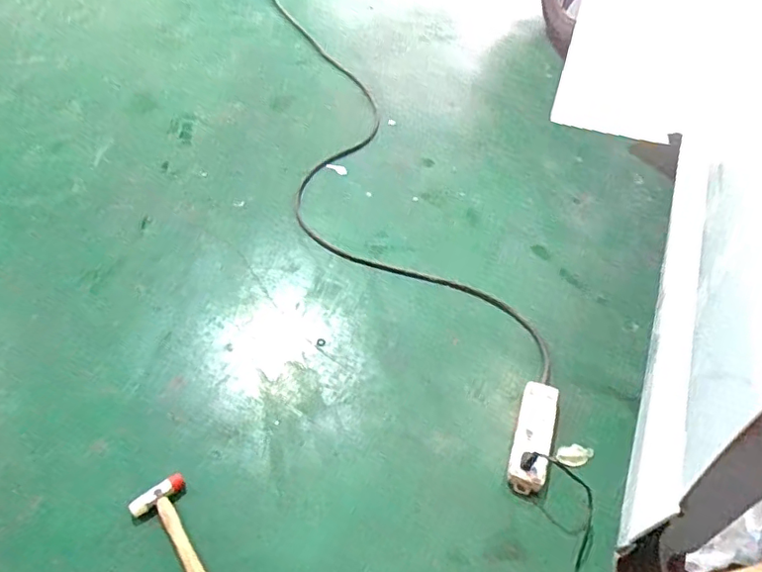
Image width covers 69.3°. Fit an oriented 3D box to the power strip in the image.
[{"bbox_3d":[0.240,0.237,0.864,0.052,0.038,0.183,19,53,8],"label":"power strip"}]

